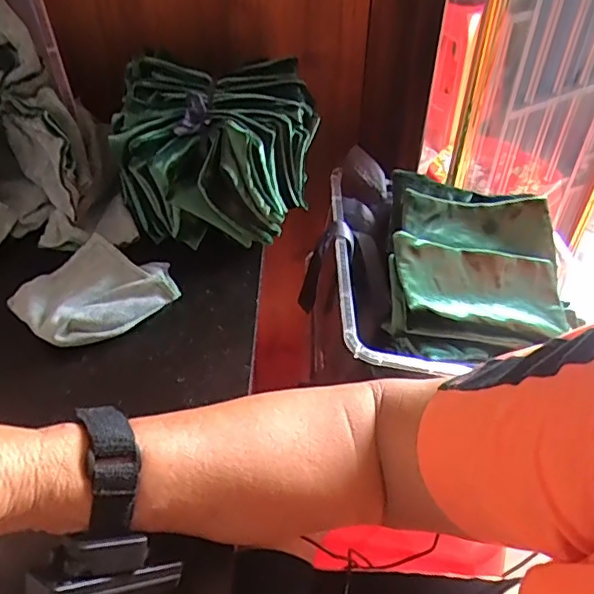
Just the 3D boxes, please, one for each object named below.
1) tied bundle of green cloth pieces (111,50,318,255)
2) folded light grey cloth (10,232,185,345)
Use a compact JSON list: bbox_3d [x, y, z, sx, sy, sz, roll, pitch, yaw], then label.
[{"bbox_3d":[-0.075,-0.147,0.539,0.178,0.110,0.175,-1,43,-2],"label":"tied bundle of green cloth pieces"},{"bbox_3d":[-0.168,-0.007,0.465,0.115,0.021,0.103,-32,52,-30],"label":"folded light grey cloth"}]

